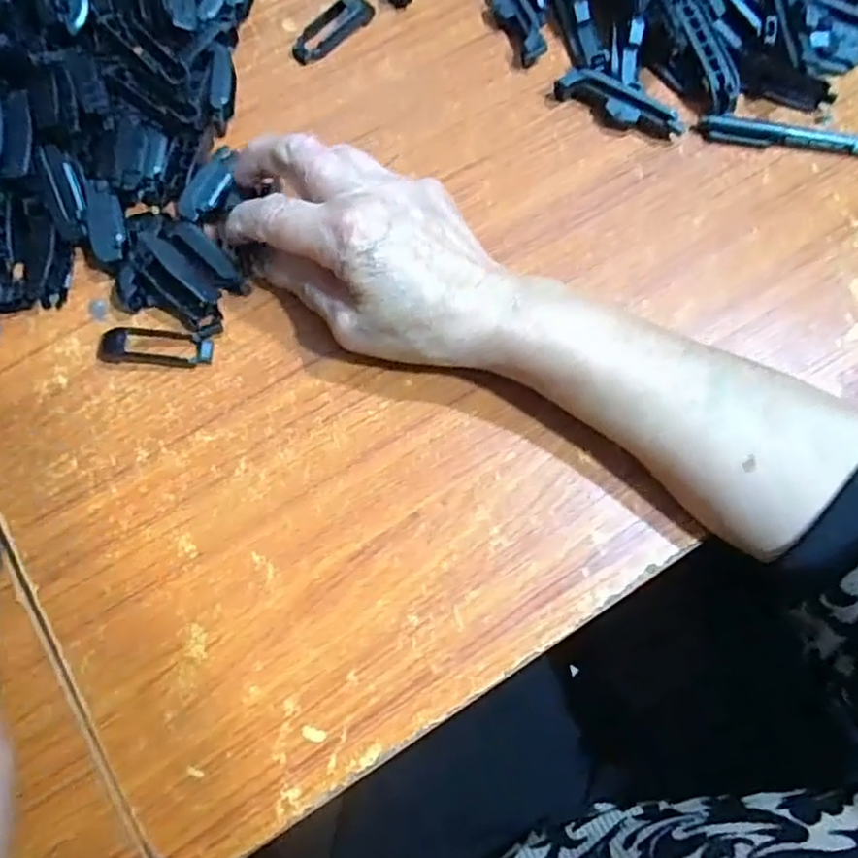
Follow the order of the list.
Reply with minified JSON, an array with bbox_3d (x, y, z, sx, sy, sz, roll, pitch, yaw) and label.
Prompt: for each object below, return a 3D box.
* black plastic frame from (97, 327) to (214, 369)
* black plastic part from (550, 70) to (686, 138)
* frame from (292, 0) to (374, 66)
[{"bbox_3d":[-0.141,-0.043,0.352,0.059,0.008,0.019,4,73,2],"label":"black plastic frame"},{"bbox_3d":[0.108,-0.184,0.390,0.072,0.019,0.018,35,76,10],"label":"black plastic part"},{"bbox_3d":[-0.059,-0.242,0.410,0.023,0.011,0.057,40,77,11],"label":"frame"}]

